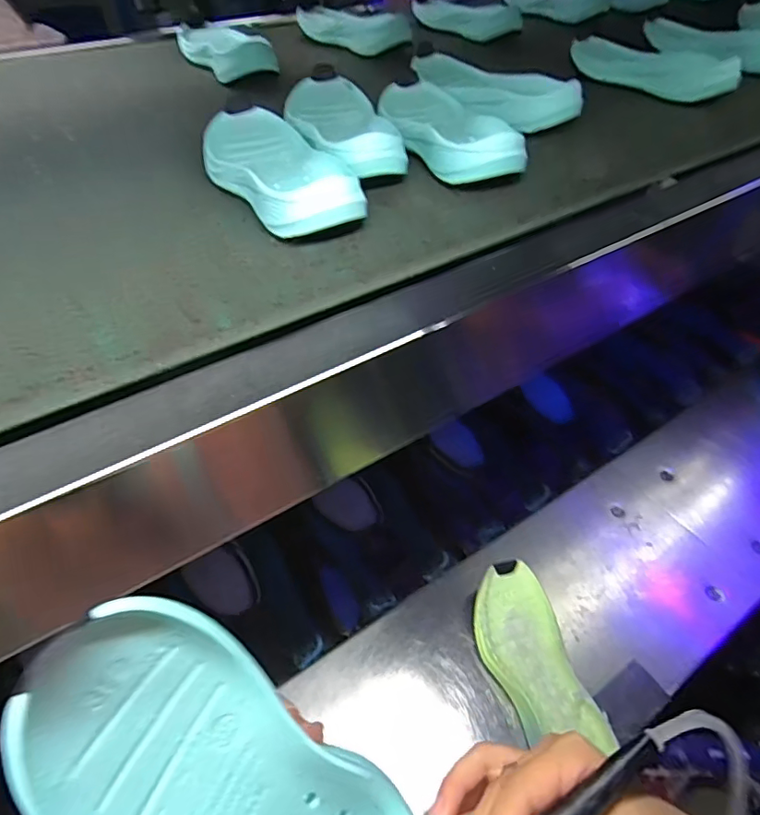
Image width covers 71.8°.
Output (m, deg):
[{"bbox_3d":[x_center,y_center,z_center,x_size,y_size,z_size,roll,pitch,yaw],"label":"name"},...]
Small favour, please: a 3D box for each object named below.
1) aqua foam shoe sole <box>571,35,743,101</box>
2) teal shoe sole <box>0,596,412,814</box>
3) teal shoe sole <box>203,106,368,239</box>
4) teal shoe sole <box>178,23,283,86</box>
[{"bbox_3d":[0.324,-0.425,0.643,0.077,0.032,0.216,-24,52,-21],"label":"aqua foam shoe sole"},{"bbox_3d":[-0.059,0.163,0.220,0.027,0.202,0.082,-19,28,47],"label":"teal shoe sole"},{"bbox_3d":[-0.086,-0.197,0.423,0.088,0.037,0.212,-21,51,-19],"label":"teal shoe sole"},{"bbox_3d":[-0.205,-0.464,0.668,0.072,0.040,0.201,-24,52,-21],"label":"teal shoe sole"}]

